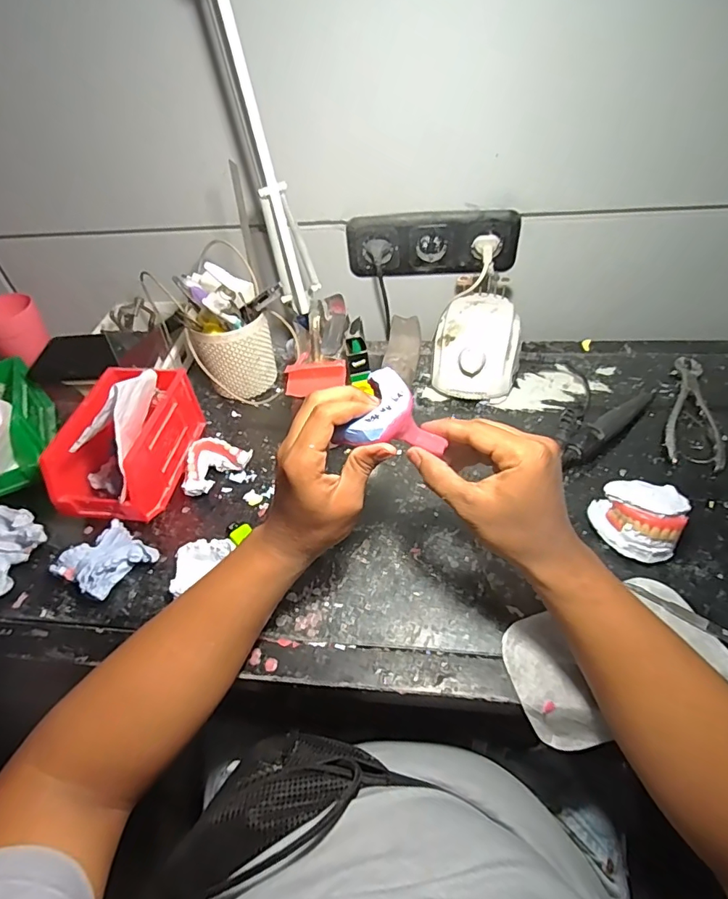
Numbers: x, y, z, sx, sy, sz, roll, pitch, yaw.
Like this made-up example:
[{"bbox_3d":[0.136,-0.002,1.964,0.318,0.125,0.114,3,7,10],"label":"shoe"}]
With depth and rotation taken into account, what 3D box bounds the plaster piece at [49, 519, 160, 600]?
[{"bbox_3d":[-0.255,0.112,0.485,0.063,0.028,0.074,30,57,28],"label":"plaster piece"}]

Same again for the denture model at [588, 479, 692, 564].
[{"bbox_3d":[0.261,0.062,0.465,0.074,0.053,0.068,28,56,27],"label":"denture model"}]

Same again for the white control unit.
[{"bbox_3d":[0.148,-0.134,0.641,0.110,0.079,0.138,12,50,16],"label":"white control unit"}]

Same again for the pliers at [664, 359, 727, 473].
[{"bbox_3d":[0.397,-0.052,0.588,0.056,0.012,0.200,16,51,19],"label":"pliers"}]

